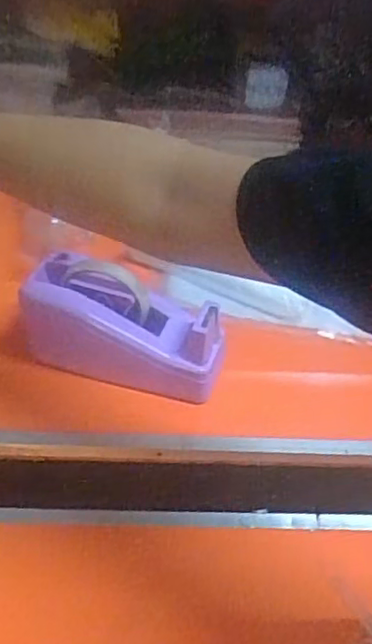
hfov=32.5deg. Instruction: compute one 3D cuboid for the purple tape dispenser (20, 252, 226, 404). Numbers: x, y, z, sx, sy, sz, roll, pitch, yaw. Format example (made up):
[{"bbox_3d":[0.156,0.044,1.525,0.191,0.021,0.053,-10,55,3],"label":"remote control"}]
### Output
[{"bbox_3d":[-0.056,0.005,0.627,0.198,0.112,0.073,12,43,9],"label":"purple tape dispenser"}]

